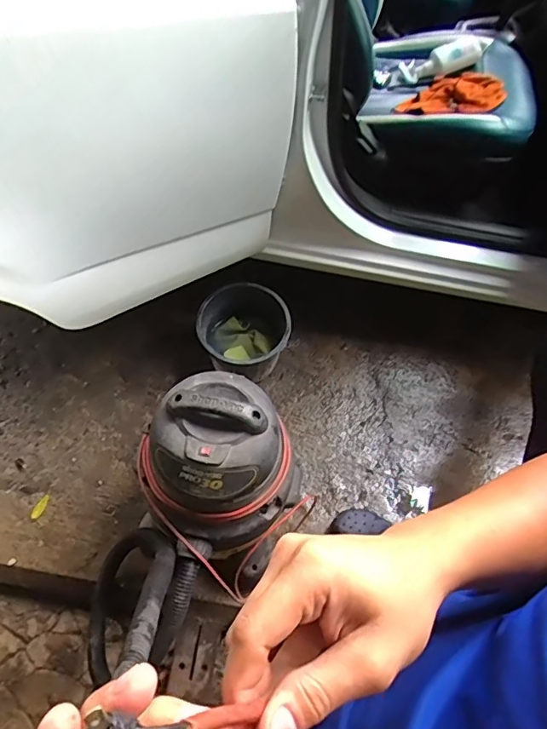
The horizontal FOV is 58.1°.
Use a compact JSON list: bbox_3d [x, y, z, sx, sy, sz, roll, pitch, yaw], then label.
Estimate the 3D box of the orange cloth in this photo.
[{"bbox_3d":[0.515,-0.767,1.420,0.312,0.128,0.092,-7,58,-3],"label":"orange cloth"}]

